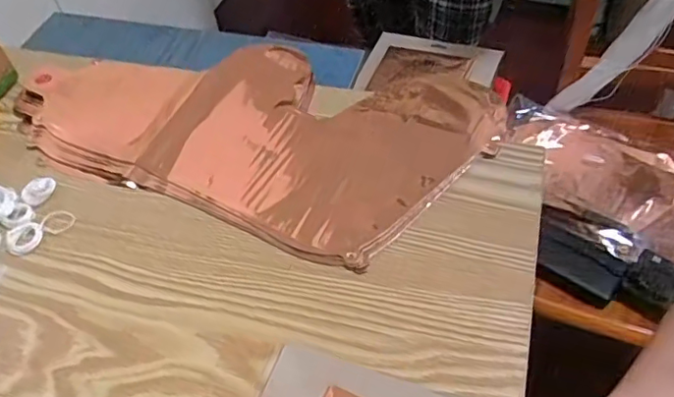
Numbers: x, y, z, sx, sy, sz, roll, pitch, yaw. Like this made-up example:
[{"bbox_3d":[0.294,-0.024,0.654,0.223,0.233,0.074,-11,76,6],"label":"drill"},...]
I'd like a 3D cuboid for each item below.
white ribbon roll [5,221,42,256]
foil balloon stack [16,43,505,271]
[{"bbox_3d":[-0.257,0.032,0.466,0.029,0.004,0.031,-3,52,4],"label":"white ribbon roll"},{"bbox_3d":[-0.088,-0.076,0.527,0.437,0.020,0.220,15,55,16],"label":"foil balloon stack"}]

